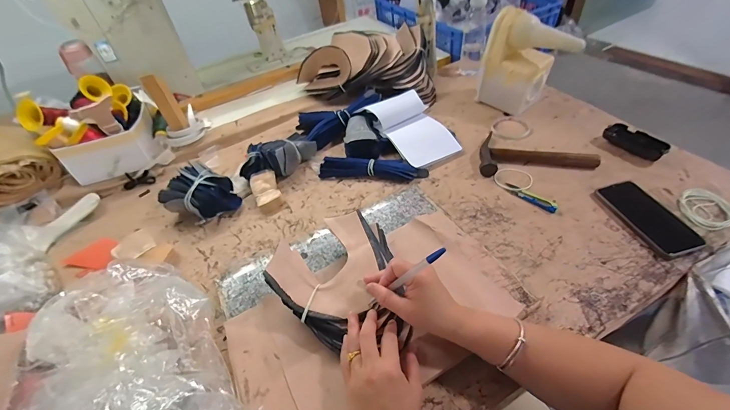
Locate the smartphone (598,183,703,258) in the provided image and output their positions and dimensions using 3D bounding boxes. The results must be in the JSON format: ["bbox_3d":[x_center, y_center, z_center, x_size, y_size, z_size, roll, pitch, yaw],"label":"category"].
[{"bbox_3d":[0.481,0.016,0.559,0.082,0.012,0.154,-15,47,-7],"label":"smartphone"}]

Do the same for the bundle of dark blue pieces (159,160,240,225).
[{"bbox_3d":[-0.323,-0.021,0.659,0.113,0.077,0.104,14,50,20],"label":"bundle of dark blue pieces"}]

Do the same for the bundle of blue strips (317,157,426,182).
[{"bbox_3d":[0.015,-0.076,0.699,0.225,0.031,0.043,3,47,10],"label":"bundle of blue strips"}]

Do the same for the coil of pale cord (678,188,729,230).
[{"bbox_3d":[0.582,0.002,0.560,0.098,0.005,0.075,-33,51,-22],"label":"coil of pale cord"}]

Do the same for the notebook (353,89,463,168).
[{"bbox_3d":[0.109,-0.176,0.751,0.145,0.032,0.203,-24,66,-18],"label":"notebook"}]

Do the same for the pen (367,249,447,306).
[{"bbox_3d":[0.045,0.091,0.399,0.011,0.143,0.009,23,40,-25],"label":"pen"}]

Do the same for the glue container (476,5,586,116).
[{"bbox_3d":[0.364,-0.317,0.754,0.188,0.200,0.090,12,49,18],"label":"glue container"}]

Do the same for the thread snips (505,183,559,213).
[{"bbox_3d":[0.309,-0.015,0.617,0.026,0.005,0.099,-36,52,-24],"label":"thread snips"}]

